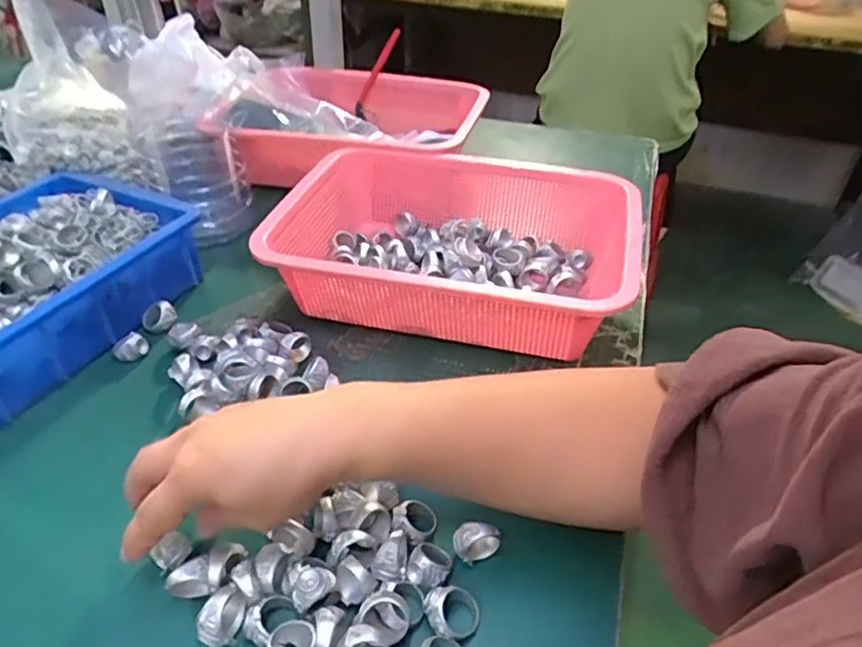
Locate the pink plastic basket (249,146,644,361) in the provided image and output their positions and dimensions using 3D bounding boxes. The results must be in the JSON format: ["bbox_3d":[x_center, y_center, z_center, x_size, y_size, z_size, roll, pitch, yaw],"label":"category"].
[{"bbox_3d":[0.025,-0.071,0.556,0.298,0.084,0.233,11,39,11],"label":"pink plastic basket"}]

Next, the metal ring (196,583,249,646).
[{"bbox_3d":[-0.109,0.155,0.322,0.017,0.022,0.028,14,39,14],"label":"metal ring"}]

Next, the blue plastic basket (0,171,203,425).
[{"bbox_3d":[-0.335,-0.030,0.510,0.180,0.085,0.243,20,40,20],"label":"blue plastic basket"}]

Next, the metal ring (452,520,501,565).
[{"bbox_3d":[0.026,0.128,0.356,0.026,0.024,0.014,9,38,7],"label":"metal ring"}]

